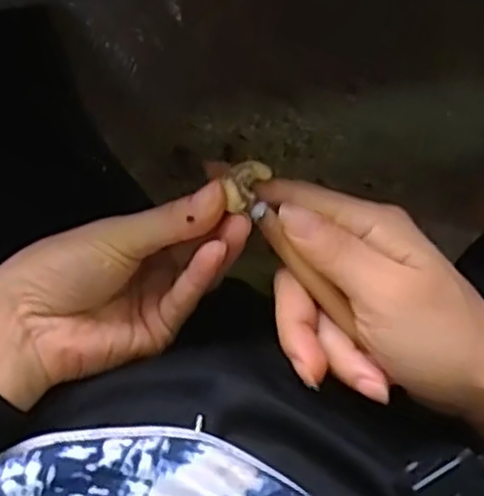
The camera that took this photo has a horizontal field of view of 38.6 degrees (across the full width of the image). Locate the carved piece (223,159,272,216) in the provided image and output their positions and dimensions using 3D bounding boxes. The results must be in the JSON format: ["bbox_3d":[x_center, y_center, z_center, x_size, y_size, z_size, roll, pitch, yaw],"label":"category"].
[{"bbox_3d":[0.002,-0.030,0.311,0.017,0.008,0.024,27,78,6],"label":"carved piece"}]

